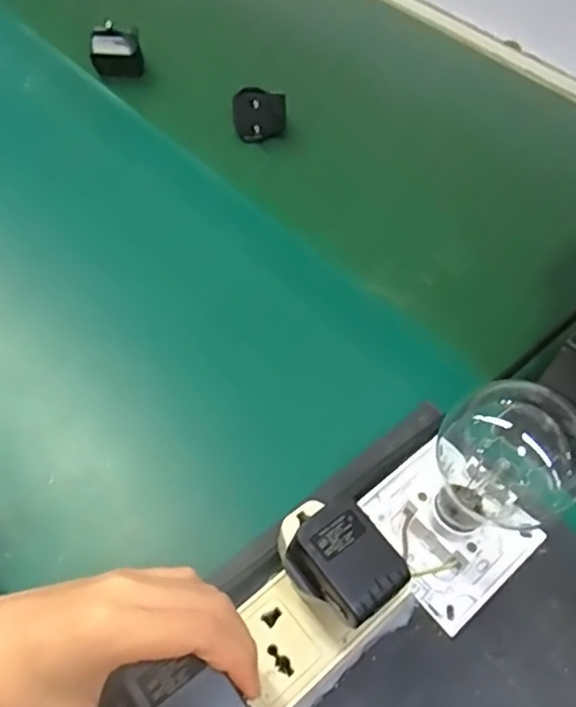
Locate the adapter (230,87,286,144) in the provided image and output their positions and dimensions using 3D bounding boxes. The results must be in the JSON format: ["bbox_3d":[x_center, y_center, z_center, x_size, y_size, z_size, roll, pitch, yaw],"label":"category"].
[{"bbox_3d":[-0.027,-0.227,0.575,0.051,0.045,0.033,-1,55,-5],"label":"adapter"}]

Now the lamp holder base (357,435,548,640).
[{"bbox_3d":[0.097,0.097,0.354,0.088,0.034,0.089,-33,63,-24],"label":"lamp holder base"}]

